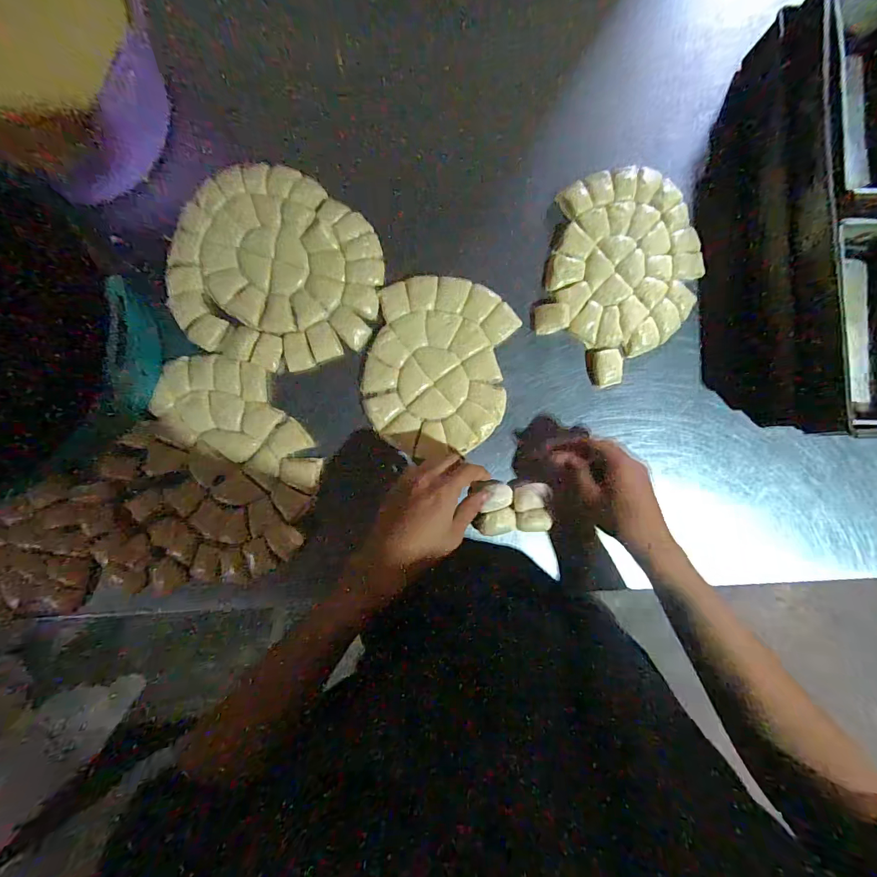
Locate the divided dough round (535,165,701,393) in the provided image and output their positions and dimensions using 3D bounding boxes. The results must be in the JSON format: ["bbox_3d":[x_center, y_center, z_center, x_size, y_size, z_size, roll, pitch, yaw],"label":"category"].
[{"bbox_3d":[0.215,-0.191,0.503,0.169,0.027,0.245,11,90,0],"label":"divided dough round"}]

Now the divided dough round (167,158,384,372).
[{"bbox_3d":[-0.187,-0.195,0.490,0.236,0.012,0.215,0,90,0],"label":"divided dough round"}]

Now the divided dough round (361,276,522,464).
[{"bbox_3d":[-0.001,-0.083,0.498,0.161,0.014,0.203,8,90,0],"label":"divided dough round"}]

